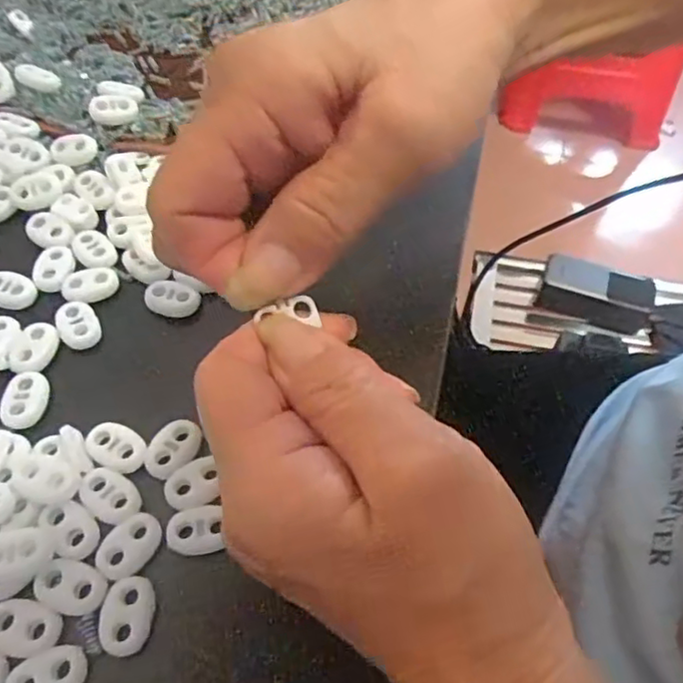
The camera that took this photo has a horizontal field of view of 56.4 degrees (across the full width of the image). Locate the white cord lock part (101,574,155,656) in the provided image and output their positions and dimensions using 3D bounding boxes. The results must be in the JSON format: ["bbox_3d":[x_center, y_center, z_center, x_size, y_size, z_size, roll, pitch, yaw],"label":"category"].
[{"bbox_3d":[-0.066,0.084,0.197,0.015,0.004,0.022,1,57,-1],"label":"white cord lock part"}]

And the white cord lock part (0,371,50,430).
[{"bbox_3d":[-0.118,0.021,0.236,0.017,0.004,0.023,5,57,2],"label":"white cord lock part"}]

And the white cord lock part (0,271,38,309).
[{"bbox_3d":[-0.139,-0.022,0.266,0.023,0.006,0.014,14,58,8],"label":"white cord lock part"}]

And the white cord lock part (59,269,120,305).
[{"bbox_3d":[-0.105,-0.024,0.265,0.023,0.004,0.015,-16,59,-12],"label":"white cord lock part"}]

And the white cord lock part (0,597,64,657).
[{"bbox_3d":[-0.097,0.086,0.192,0.023,0.004,0.015,15,58,8],"label":"white cord lock part"}]

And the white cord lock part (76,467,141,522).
[{"bbox_3d":[-0.078,0.051,0.215,0.023,0.004,0.015,28,60,16],"label":"white cord lock part"}]

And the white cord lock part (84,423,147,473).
[{"bbox_3d":[-0.080,0.037,0.226,0.023,0.004,0.014,21,59,12],"label":"white cord lock part"}]

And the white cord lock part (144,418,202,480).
[{"bbox_3d":[-0.060,0.037,0.225,0.016,0.004,0.022,34,62,19],"label":"white cord lock part"}]

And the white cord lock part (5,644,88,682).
[{"bbox_3d":[-0.086,0.098,0.185,0.022,0.004,0.015,-18,59,-13],"label":"white cord lock part"}]

